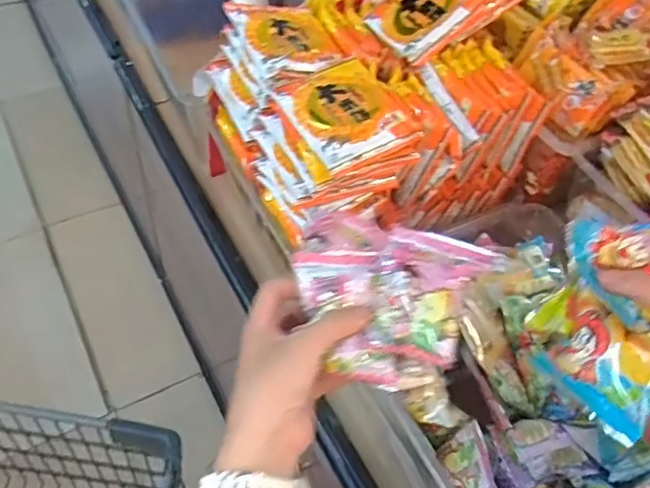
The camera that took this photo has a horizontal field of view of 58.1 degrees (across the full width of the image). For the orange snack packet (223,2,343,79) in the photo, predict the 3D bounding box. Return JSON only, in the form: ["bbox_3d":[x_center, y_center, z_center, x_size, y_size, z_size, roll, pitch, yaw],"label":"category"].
[{"bbox_3d":[-0.042,-0.228,0.632,0.096,0.015,0.123,-18,55,-19],"label":"orange snack packet"}]

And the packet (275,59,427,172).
[{"bbox_3d":[0.019,-0.132,0.570,0.103,0.023,0.113,-25,58,-24],"label":"packet"}]

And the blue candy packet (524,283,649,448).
[{"bbox_3d":[0.168,0.069,0.358,0.059,0.027,0.092,-46,46,10],"label":"blue candy packet"}]

